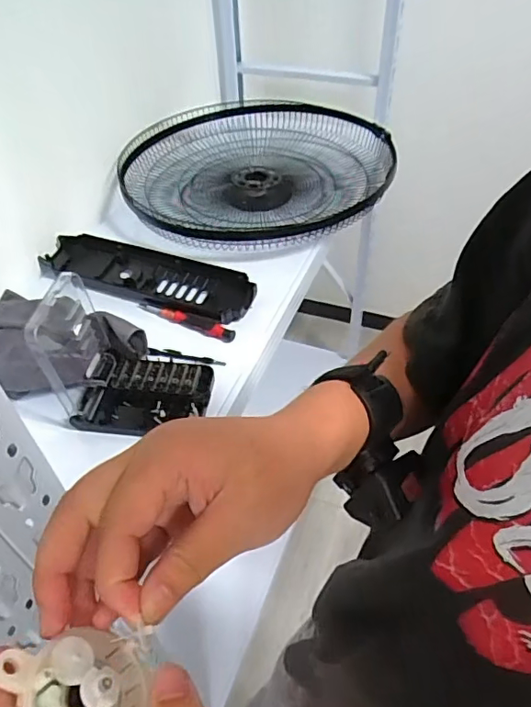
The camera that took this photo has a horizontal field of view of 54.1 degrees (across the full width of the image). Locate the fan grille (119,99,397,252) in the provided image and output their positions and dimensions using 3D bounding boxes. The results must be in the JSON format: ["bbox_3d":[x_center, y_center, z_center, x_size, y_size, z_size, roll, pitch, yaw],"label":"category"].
[{"bbox_3d":[-0.008,-0.339,0.979,0.487,0.078,0.487,-2,46,2],"label":"fan grille"}]

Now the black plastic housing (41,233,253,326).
[{"bbox_3d":[-0.187,-0.116,0.809,0.357,0.052,0.097,15,49,17],"label":"black plastic housing"}]

